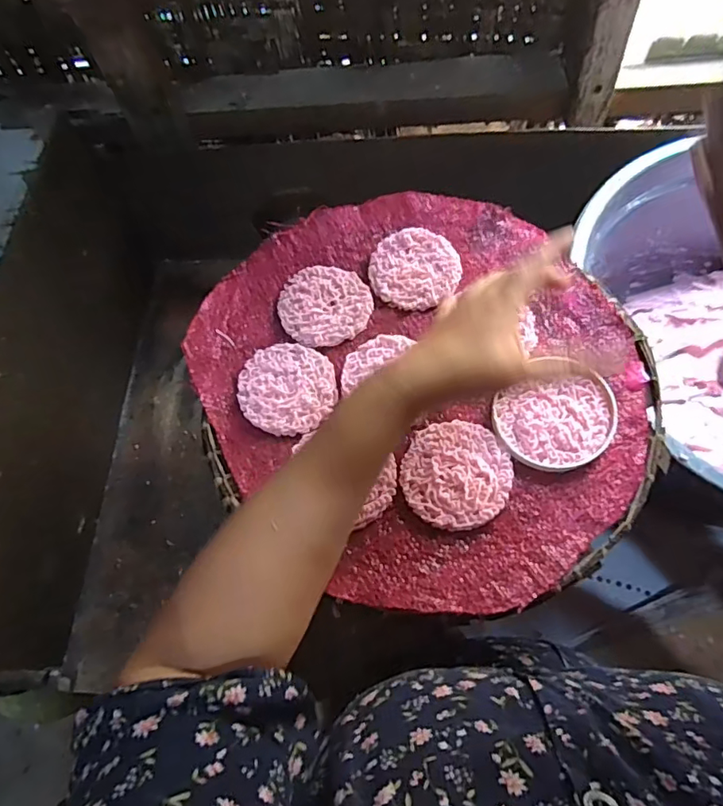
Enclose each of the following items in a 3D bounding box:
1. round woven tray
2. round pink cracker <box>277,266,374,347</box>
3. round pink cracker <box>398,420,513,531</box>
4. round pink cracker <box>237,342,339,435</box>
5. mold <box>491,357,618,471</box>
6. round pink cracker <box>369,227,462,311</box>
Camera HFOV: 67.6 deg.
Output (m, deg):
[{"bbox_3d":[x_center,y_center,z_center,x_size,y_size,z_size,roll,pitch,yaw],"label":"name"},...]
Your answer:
[{"bbox_3d":[0.042,-0.023,0.426,0.318,0.031,0.355,-34,66,-11],"label":"round woven tray"},{"bbox_3d":[-0.032,-0.086,0.463,0.076,0.004,0.078,-2,65,4],"label":"round pink cracker"},{"bbox_3d":[0.067,0.049,0.388,0.075,0.006,0.077,-2,65,4],"label":"round pink cracker"},{"bbox_3d":[-0.059,-0.014,0.433,0.081,0.005,0.075,-2,65,4],"label":"round pink cracker"},{"bbox_3d":[0.142,0.009,0.397,0.084,0.017,0.083,0,64,0],"label":"mold"},{"bbox_3d":[0.046,-0.116,0.470,0.077,0.013,0.077,-2,65,4],"label":"round pink cracker"}]

